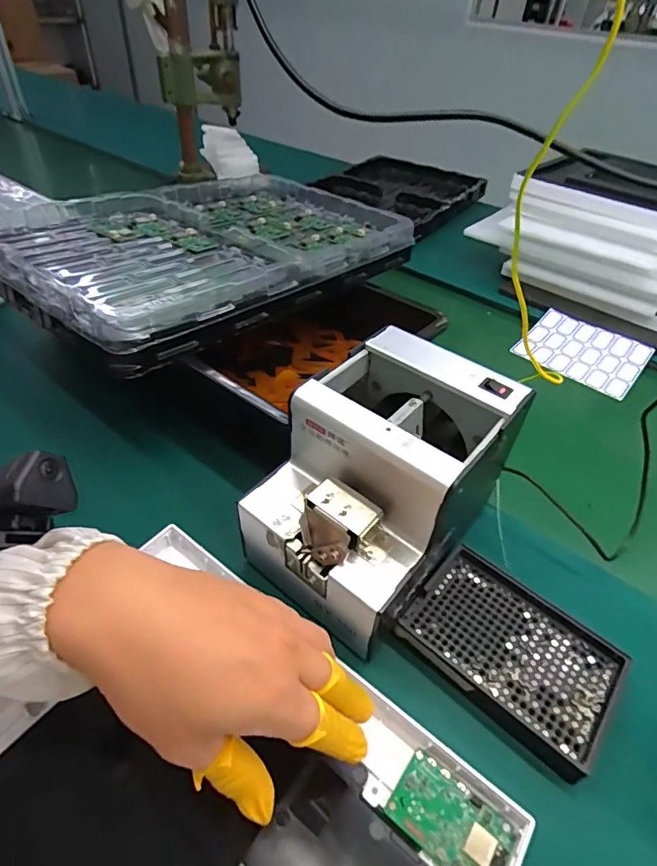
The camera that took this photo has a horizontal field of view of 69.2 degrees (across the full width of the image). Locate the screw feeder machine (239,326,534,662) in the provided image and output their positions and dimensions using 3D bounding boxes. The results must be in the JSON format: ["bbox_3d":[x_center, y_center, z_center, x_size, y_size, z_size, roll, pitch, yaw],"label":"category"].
[{"bbox_3d":[0.038,0.032,0.355,0.126,0.132,0.170,32,49,25],"label":"screw feeder machine"}]

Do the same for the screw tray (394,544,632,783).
[{"bbox_3d":[0.131,0.154,0.344,0.139,0.020,0.100,35,50,27],"label":"screw tray"}]

